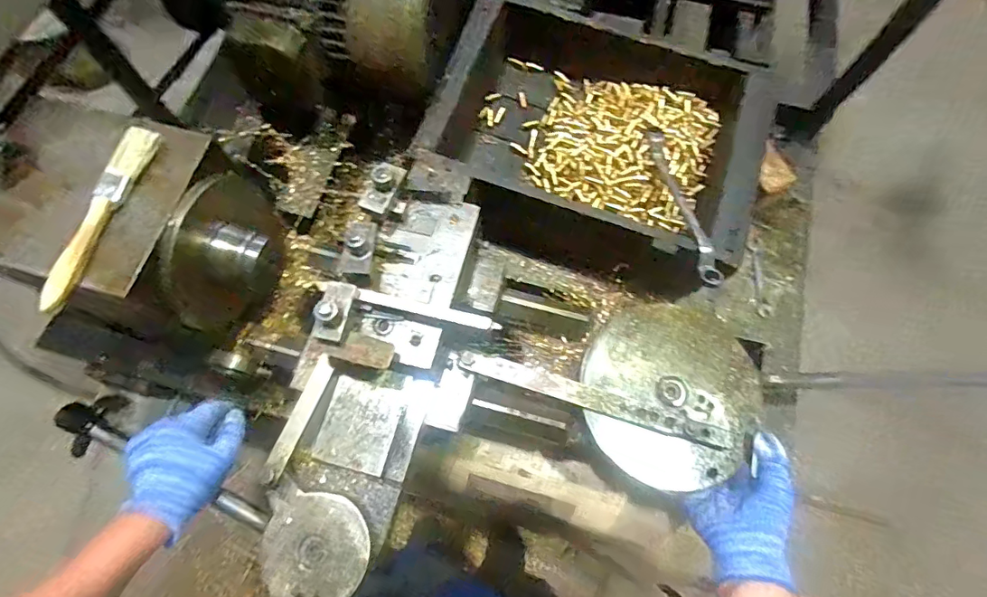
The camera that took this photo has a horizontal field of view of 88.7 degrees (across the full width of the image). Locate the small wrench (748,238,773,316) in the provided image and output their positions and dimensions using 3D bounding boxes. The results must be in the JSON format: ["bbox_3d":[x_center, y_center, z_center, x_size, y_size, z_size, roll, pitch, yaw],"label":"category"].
[{"bbox_3d":[0.381,-0.031,0.723,0.020,0.007,0.115,3,70,0],"label":"small wrench"}]

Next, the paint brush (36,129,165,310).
[{"bbox_3d":[-0.316,-0.068,0.402,0.026,0.011,0.162,15,71,5],"label":"paint brush"}]

